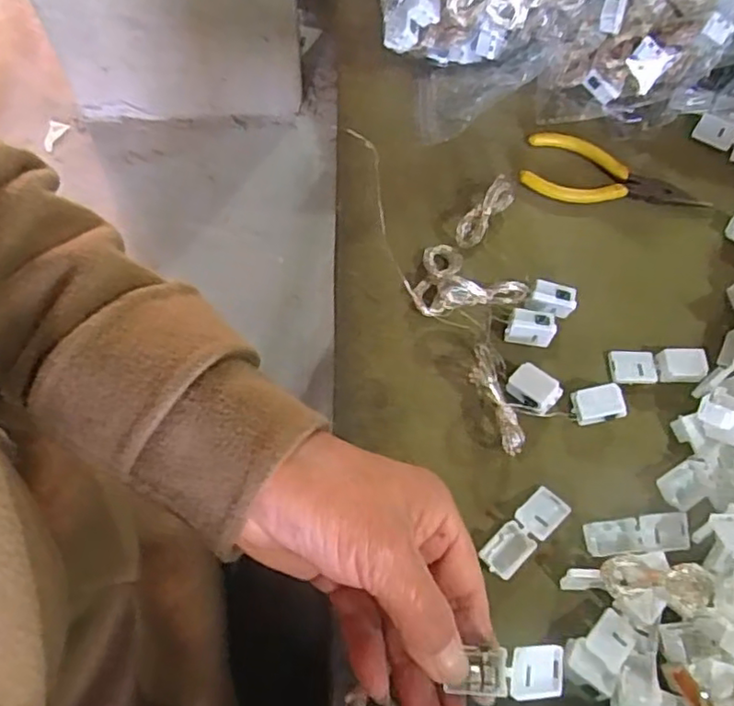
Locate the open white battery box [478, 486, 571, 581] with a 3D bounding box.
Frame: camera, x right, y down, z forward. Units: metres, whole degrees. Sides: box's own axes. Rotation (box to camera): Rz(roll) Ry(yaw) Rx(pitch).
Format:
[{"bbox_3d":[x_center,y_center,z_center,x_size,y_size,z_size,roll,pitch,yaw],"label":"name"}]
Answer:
[{"bbox_3d":[0.082,0.094,0.325,0.053,0.011,0.020,-40,74,-16],"label":"open white battery box"}]

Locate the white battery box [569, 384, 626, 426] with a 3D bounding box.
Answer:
[{"bbox_3d":[0.130,0.030,0.349,0.024,0.019,0.018,-5,68,-3],"label":"white battery box"}]

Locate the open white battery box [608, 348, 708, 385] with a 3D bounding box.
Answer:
[{"bbox_3d":[0.170,0.007,0.362,0.052,0.012,0.019,3,67,0],"label":"open white battery box"}]

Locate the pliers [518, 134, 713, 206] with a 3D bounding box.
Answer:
[{"bbox_3d":[0.165,-0.118,0.416,0.121,0.012,0.046,11,68,3],"label":"pliers"}]

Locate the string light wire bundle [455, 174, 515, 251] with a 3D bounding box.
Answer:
[{"bbox_3d":[0.073,-0.087,0.388,0.014,0.019,0.049,38,72,13],"label":"string light wire bundle"}]

